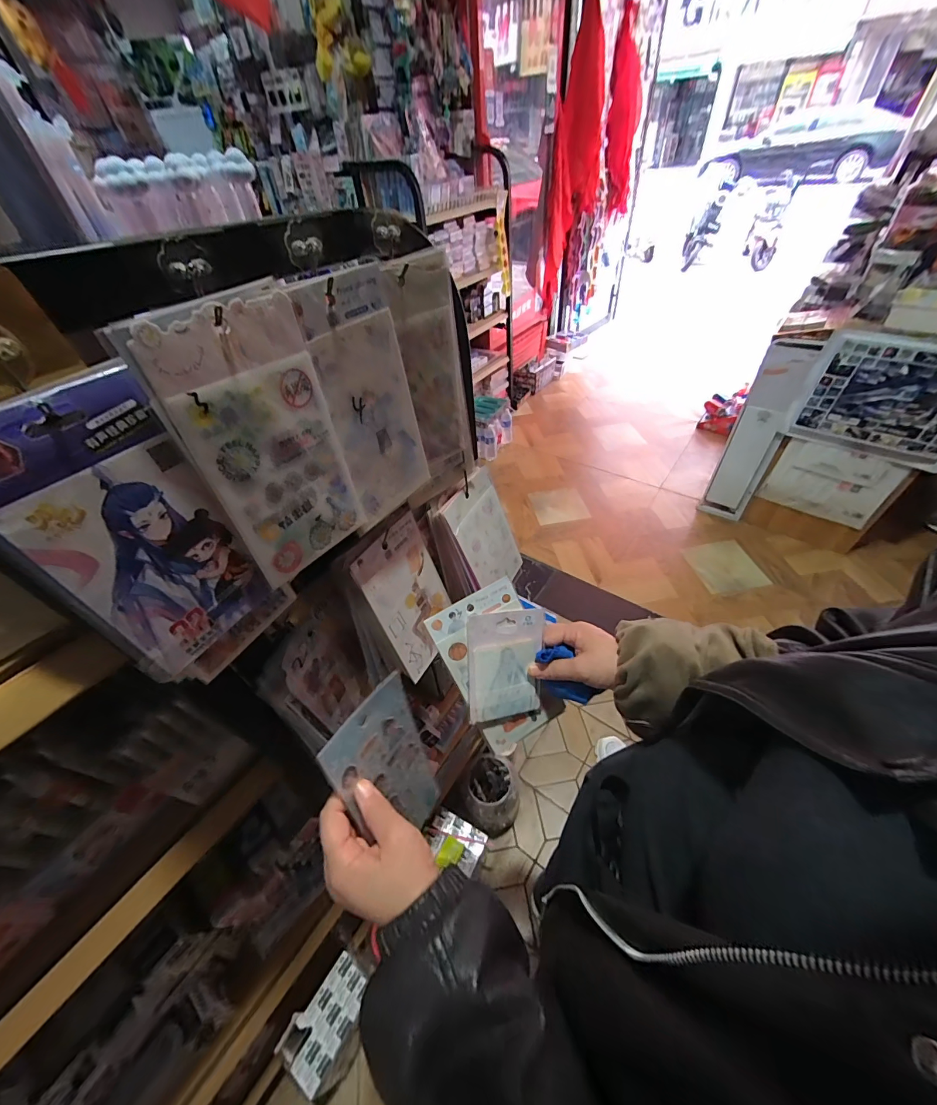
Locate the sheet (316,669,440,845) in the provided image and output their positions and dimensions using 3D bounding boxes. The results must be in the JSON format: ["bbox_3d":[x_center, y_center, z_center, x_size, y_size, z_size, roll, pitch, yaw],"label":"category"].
[{"bbox_3d":[-0.072,0.207,0.367,0.011,0.186,0.091,7,33,31],"label":"sheet"}]

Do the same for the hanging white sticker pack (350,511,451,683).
[{"bbox_3d":[-0.065,0.053,0.463,0.007,0.179,0.102,7,42,34],"label":"hanging white sticker pack"}]

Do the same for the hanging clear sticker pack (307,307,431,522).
[{"bbox_3d":[-0.076,-0.112,0.340,0.014,0.149,0.090,25,53,27],"label":"hanging clear sticker pack"}]

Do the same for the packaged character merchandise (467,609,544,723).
[{"bbox_3d":[0.042,0.126,0.433,0.083,0.128,0.008,-4,10,-15],"label":"packaged character merchandise"}]

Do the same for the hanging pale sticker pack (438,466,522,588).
[{"bbox_3d":[0.026,-0.019,0.537,0.010,0.168,0.102,5,44,40],"label":"hanging pale sticker pack"}]

